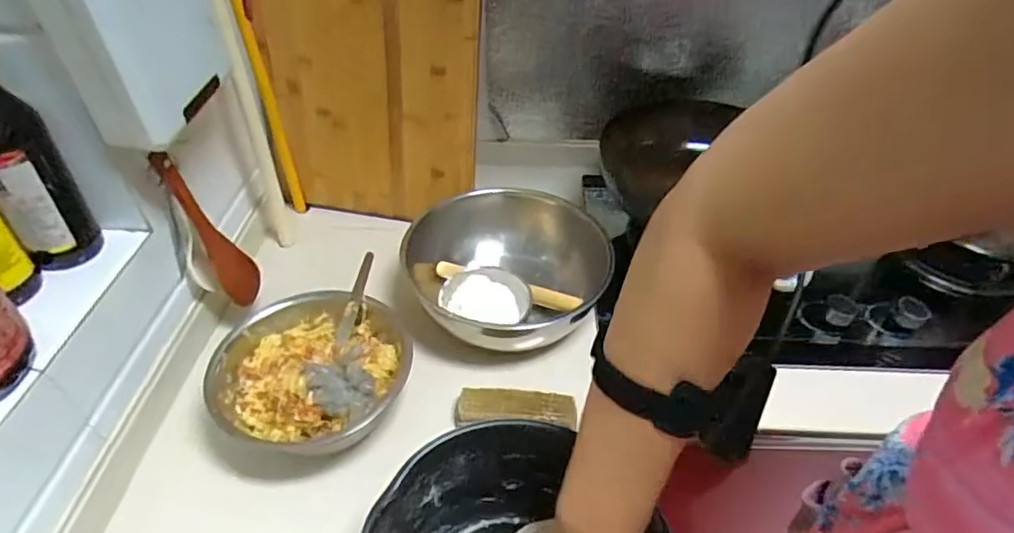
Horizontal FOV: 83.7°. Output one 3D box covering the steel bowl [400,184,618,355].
[{"bbox_3d":[0.011,0.006,0.798,0.273,0.122,0.250,1,43,-1],"label":"steel bowl"}]

